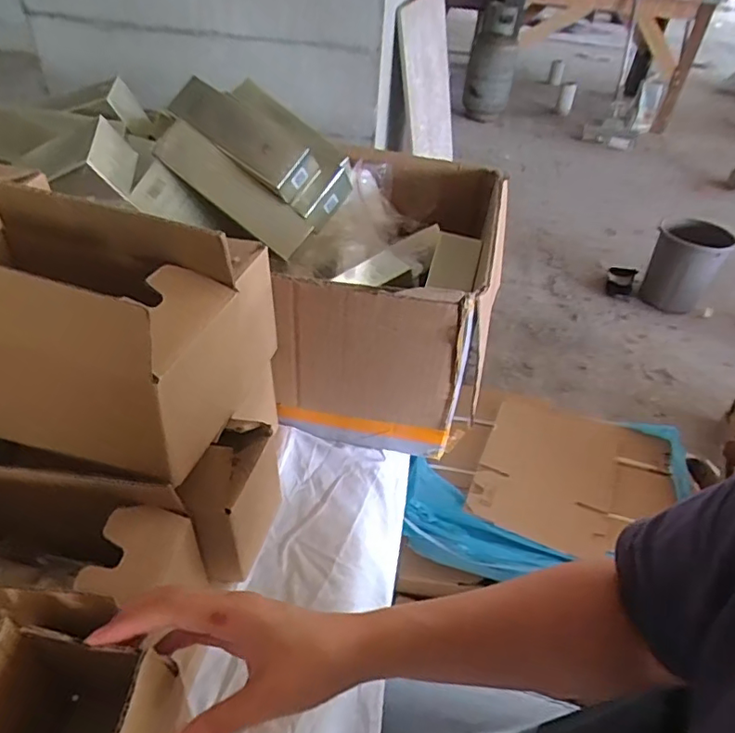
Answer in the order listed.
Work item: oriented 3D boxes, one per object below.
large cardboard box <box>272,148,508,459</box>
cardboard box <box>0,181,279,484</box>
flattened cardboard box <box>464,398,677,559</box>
[{"bbox_3d":[0.028,-0.090,0.673,0.216,0.210,0.351,10,39,6],"label":"large cardboard box"},{"bbox_3d":[-0.190,-0.021,0.366,0.180,0.152,0.109,12,40,8],"label":"cardboard box"},{"bbox_3d":[0.337,0.173,0.898,0.288,0.018,0.281,23,49,11],"label":"flattened cardboard box"}]

